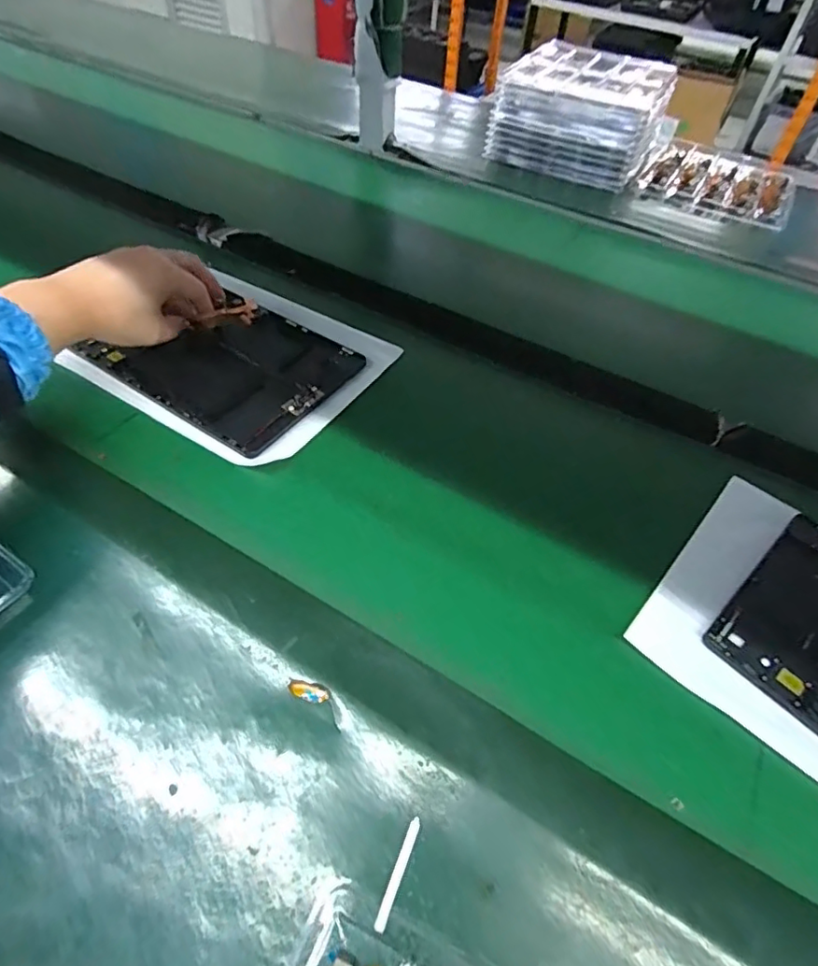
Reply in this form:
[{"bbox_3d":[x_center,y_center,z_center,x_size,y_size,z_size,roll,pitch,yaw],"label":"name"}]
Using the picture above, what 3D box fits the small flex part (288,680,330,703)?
[{"bbox_3d":[-0.058,0.119,0.314,0.024,0.004,0.010,16,50,7],"label":"small flex part"}]

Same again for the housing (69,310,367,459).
[{"bbox_3d":[-0.161,-0.110,0.494,0.197,0.010,0.149,30,53,18],"label":"housing"}]

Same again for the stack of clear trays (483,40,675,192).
[{"bbox_3d":[0.277,-0.587,0.867,0.238,0.116,0.270,21,51,11],"label":"stack of clear trays"}]

